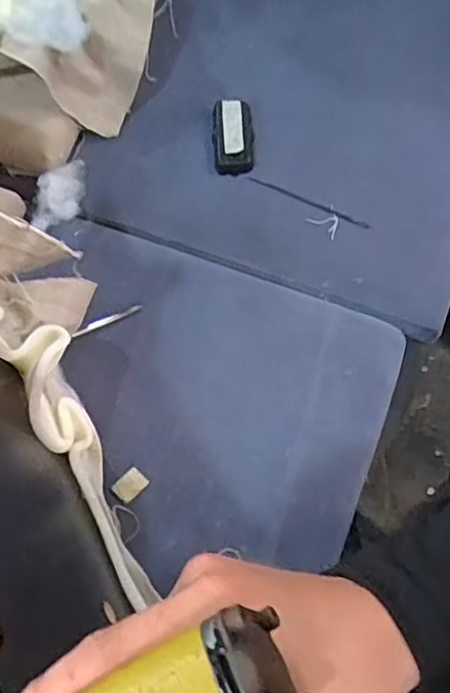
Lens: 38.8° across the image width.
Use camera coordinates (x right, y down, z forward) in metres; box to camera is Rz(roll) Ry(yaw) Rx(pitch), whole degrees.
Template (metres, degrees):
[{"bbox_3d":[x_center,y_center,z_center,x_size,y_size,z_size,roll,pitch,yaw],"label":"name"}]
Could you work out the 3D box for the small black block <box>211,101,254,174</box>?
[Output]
[{"bbox_3d":[0.010,-0.280,0.845,0.051,0.029,0.116,-2,69,1],"label":"small black block"}]

